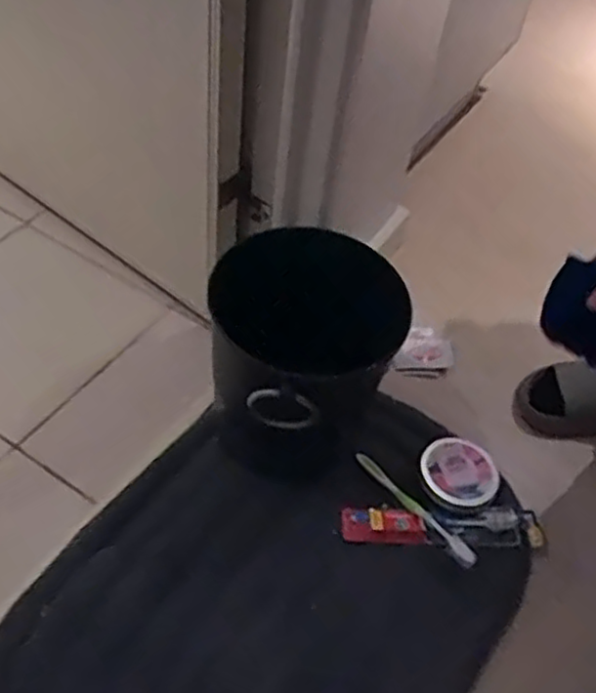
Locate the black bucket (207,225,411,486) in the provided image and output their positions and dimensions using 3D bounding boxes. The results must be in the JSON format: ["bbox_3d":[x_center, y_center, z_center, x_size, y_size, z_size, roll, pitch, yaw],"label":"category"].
[{"bbox_3d":[-0.008,0.024,0.808,0.184,0.237,0.193,4,50,-4],"label":"black bucket"}]

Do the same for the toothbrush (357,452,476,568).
[{"bbox_3d":[0.135,0.185,0.827,0.022,0.018,0.181,-29,59,-27],"label":"toothbrush"}]

